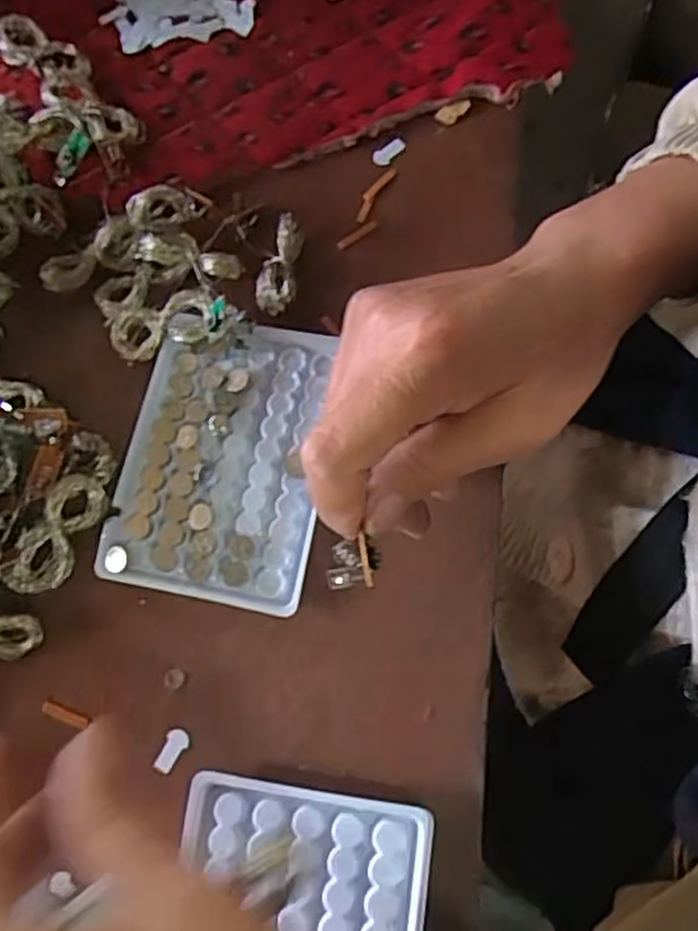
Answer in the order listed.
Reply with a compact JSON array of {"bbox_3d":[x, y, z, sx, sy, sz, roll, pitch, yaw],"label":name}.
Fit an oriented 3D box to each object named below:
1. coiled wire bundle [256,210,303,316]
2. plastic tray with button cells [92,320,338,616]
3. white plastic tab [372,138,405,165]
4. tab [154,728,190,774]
[{"bbox_3d":[-0.032,-0.094,0.349,0.016,0.017,0.049,9,75,7],"label":"coiled wire bundle"},{"bbox_3d":[-0.057,-0.005,0.332,0.091,0.013,0.127,10,75,7],"label":"plastic tray with button cells"},{"bbox_3d":[0.021,-0.163,0.379,0.018,0.004,0.009,-33,76,8],"label":"white plastic tab"},{"bbox_3d":[-0.074,0.119,0.304,0.010,0.004,0.018,23,77,11],"label":"tab"}]

